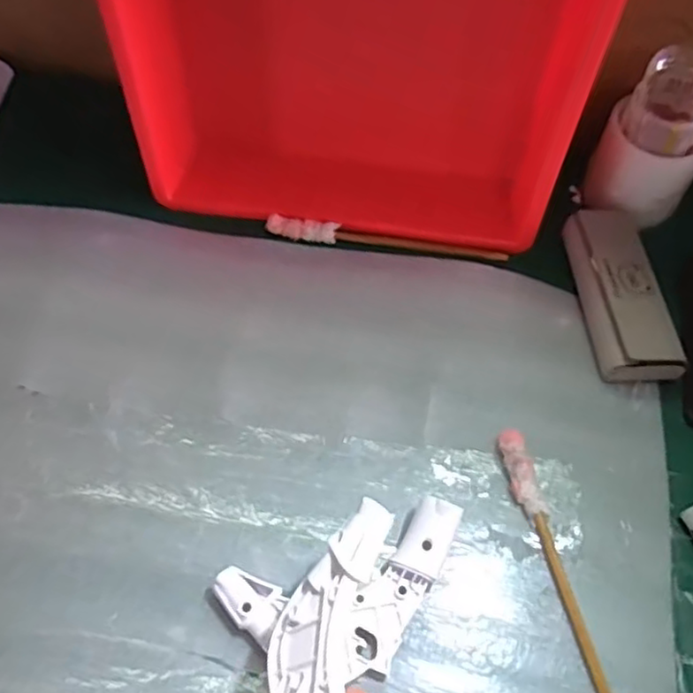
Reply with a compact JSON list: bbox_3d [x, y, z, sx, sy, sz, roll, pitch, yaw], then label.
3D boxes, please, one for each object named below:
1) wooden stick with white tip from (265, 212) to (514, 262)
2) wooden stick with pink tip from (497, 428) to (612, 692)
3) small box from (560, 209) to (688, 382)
[{"bbox_3d":[0.036,-0.096,0.602,0.211,0.025,0.019,6,62,3],"label":"wooden stick with white tip"},{"bbox_3d":[0.143,0.162,0.444,0.020,0.012,0.226,-11,62,-6],"label":"wooden stick with pink tip"},{"bbox_3d":[0.224,-0.049,0.545,0.059,0.033,0.153,-3,61,-2],"label":"small box"}]

